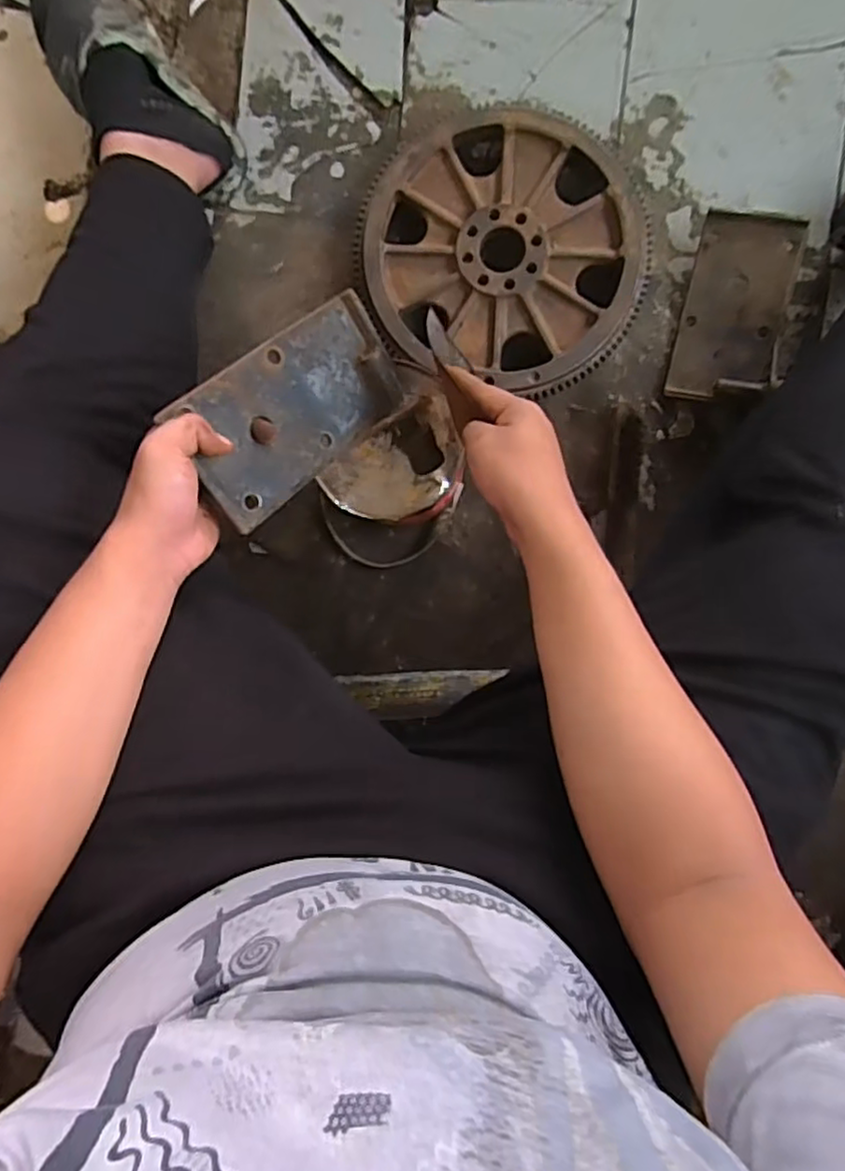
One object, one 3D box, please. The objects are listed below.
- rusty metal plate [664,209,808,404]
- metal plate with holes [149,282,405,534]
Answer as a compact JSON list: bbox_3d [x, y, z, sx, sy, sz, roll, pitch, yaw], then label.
[{"bbox_3d":[0.349,-0.307,0.727,0.105,0.042,0.197,11,94,2],"label":"rusty metal plate"},{"bbox_3d":[-0.100,-0.139,0.527,0.194,0.026,0.105,-44,120,-25],"label":"metal plate with holes"}]

